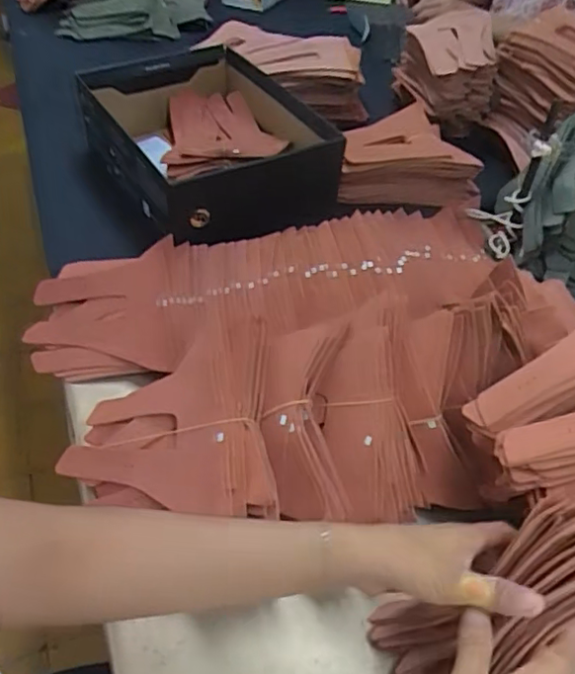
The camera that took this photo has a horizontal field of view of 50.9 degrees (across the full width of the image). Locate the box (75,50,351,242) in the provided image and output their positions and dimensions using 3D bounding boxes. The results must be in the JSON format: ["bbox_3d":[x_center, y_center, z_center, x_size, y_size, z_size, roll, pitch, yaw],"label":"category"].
[{"bbox_3d":[-0.113,-0.280,0.853,0.262,0.117,0.379,-23,52,-23],"label":"box"}]

